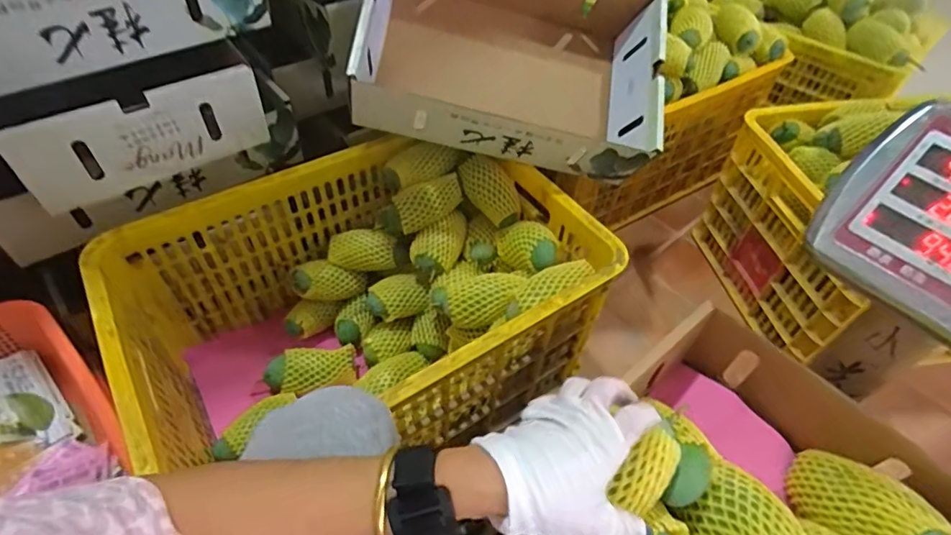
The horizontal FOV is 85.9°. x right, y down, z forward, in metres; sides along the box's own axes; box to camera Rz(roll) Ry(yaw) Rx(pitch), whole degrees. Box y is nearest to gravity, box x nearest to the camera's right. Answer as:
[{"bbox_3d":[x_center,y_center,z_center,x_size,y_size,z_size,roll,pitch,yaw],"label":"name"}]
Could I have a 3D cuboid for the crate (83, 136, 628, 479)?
[{"bbox_3d":[-0.151,0.077,0.774,0.586,0.311,0.412,-27,55,-24],"label":"crate"}]

